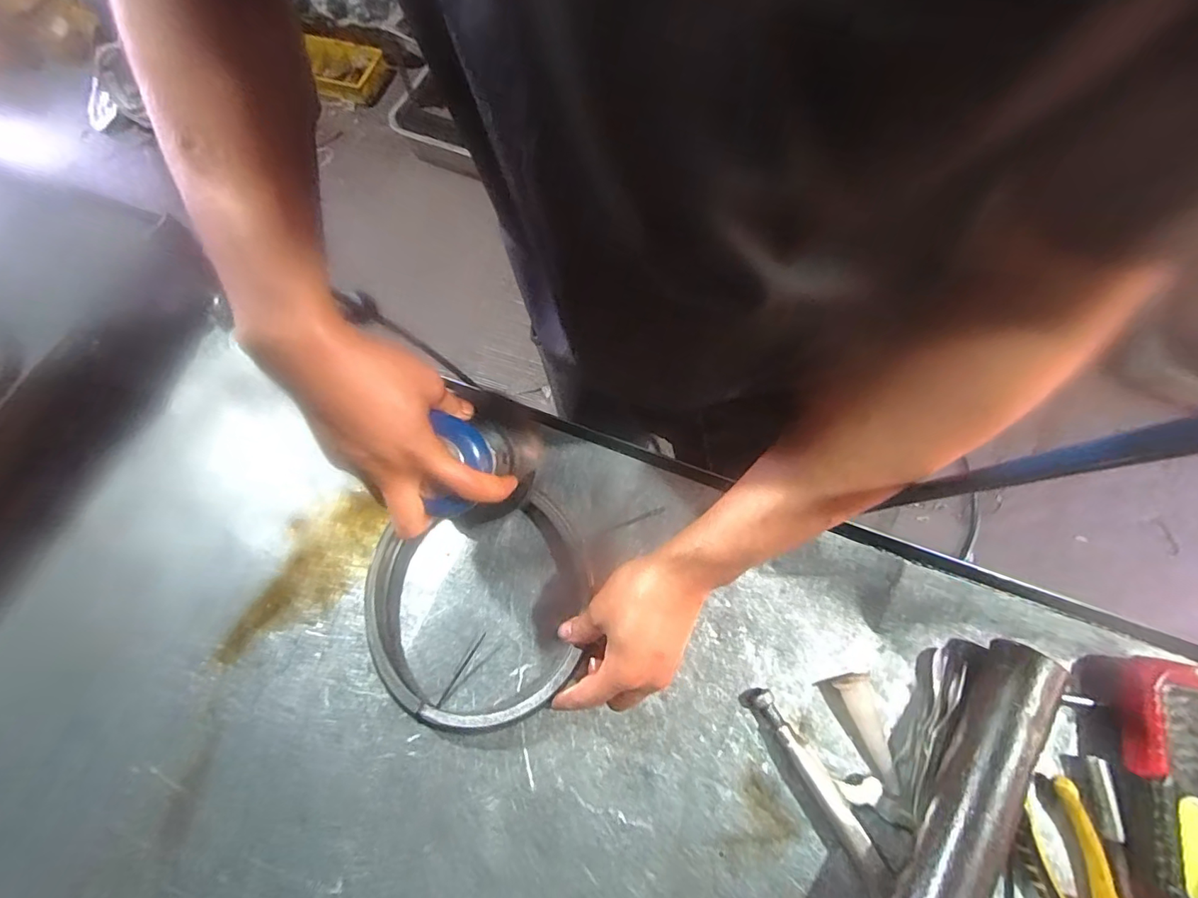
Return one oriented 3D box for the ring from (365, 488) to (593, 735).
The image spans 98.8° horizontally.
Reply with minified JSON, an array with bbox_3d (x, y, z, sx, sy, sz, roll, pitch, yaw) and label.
[{"bbox_3d":[-0.097,0.137,0.432,0.186,0.034,0.180,0,72,1],"label":"ring"}]

